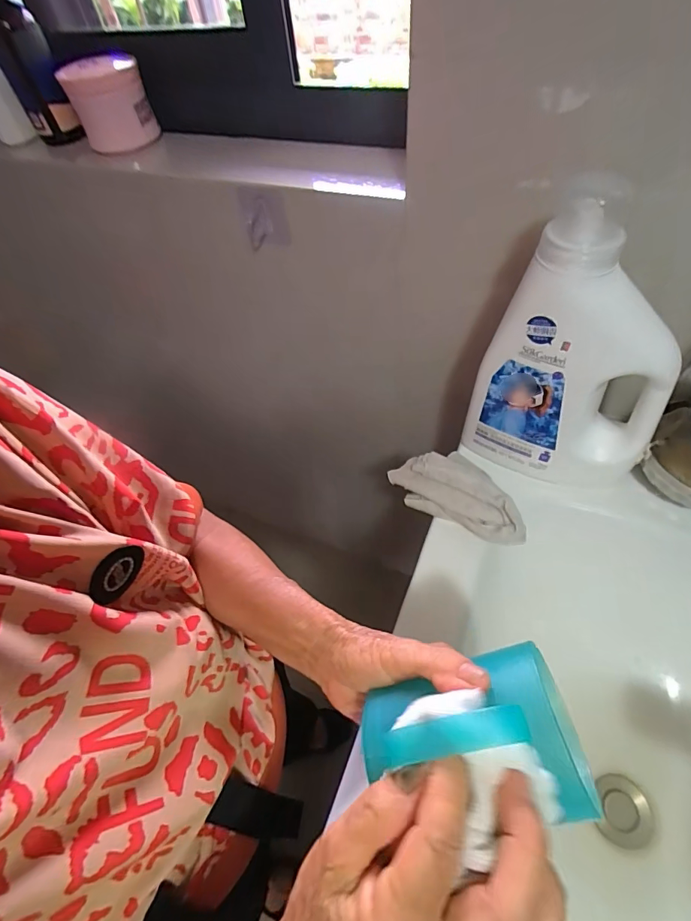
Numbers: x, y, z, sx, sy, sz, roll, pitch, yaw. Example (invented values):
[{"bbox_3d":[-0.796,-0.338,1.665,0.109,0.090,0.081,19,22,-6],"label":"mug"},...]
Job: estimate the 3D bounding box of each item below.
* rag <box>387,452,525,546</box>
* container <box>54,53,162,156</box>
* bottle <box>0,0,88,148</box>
[{"bbox_3d":[0.129,0.031,0.485,0.159,0.049,0.080,28,62,23],"label":"rag"},{"bbox_3d":[-0.321,-0.488,0.589,0.095,0.087,0.087,-28,57,-14],"label":"container"},{"bbox_3d":[-0.431,-0.536,0.585,0.067,0.160,0.079,-29,57,-14],"label":"bottle"}]

